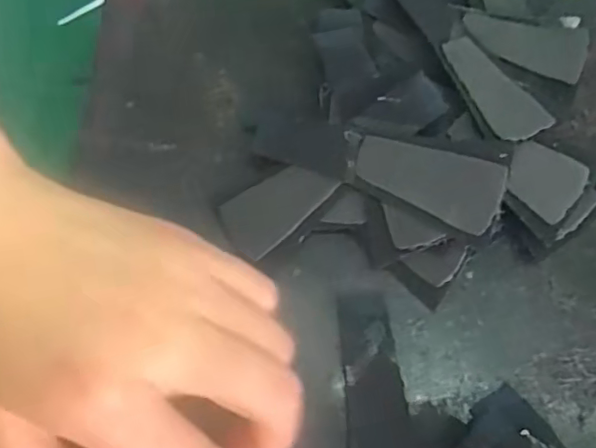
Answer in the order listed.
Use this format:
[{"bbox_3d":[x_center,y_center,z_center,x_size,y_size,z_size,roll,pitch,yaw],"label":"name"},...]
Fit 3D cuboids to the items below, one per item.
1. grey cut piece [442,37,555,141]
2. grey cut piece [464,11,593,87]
[{"bbox_3d":[0.084,-0.058,0.246,0.025,0.004,0.056,-16,62,-13],"label":"grey cut piece"},{"bbox_3d":[0.100,-0.080,0.259,0.053,0.004,0.026,16,72,14],"label":"grey cut piece"}]

